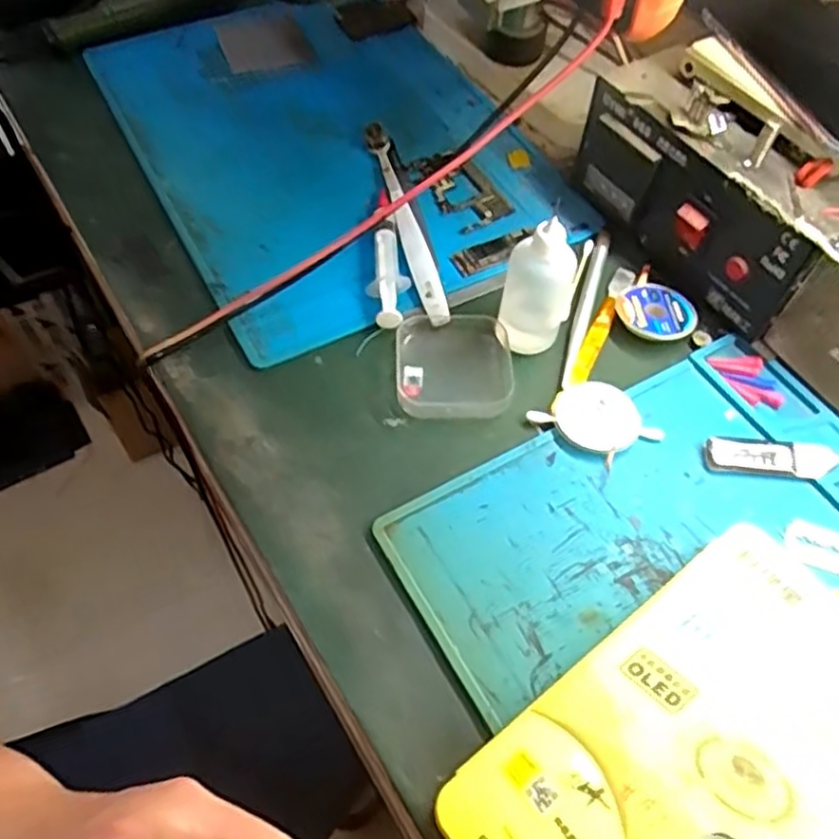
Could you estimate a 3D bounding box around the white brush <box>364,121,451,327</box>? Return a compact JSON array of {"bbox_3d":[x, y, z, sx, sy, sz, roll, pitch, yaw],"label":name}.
[{"bbox_3d":[-0.009,-0.132,0.462,0.017,0.020,0.179,-12,57,-8],"label":"white brush"}]

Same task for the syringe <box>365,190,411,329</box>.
[{"bbox_3d":[-0.021,-0.098,0.441,0.024,0.015,0.103,-4,57,-4],"label":"syringe"}]

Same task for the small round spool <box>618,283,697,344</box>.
[{"bbox_3d":[0.138,-0.061,0.422,0.043,0.010,0.039,-1,56,-1],"label":"small round spool"}]

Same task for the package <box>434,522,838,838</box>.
[{"bbox_3d":[0.110,0.134,0.286,0.192,0.022,0.107,-31,62,-20],"label":"package"}]

